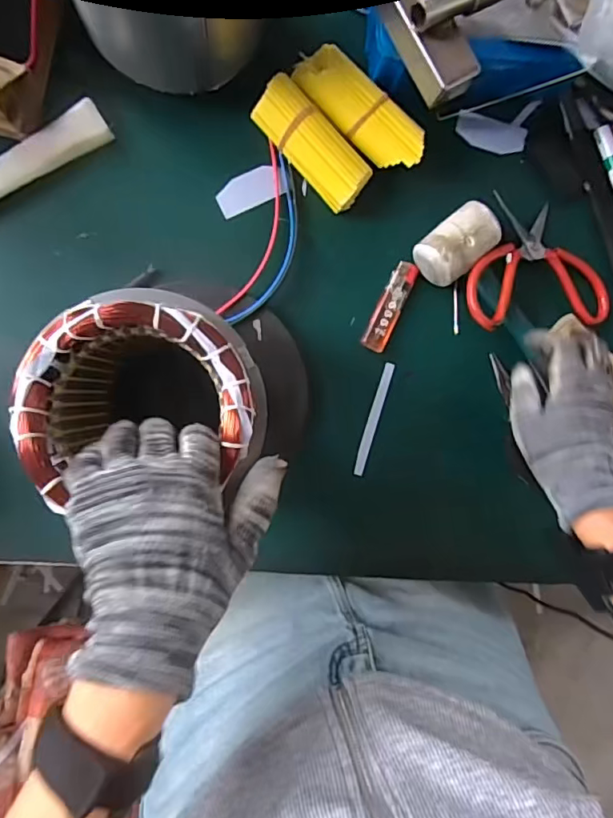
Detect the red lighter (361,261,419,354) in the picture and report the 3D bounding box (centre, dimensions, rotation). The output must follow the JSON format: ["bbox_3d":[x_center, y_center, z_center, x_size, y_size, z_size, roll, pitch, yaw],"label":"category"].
[{"bbox_3d":[0.078,-0.094,0.489,0.024,0.008,0.085,24,89,-6],"label":"red lighter"}]

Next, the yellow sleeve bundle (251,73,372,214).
[{"bbox_3d":[0.005,-0.229,0.465,0.041,0.039,0.112,-45,95,-4],"label":"yellow sleeve bundle"}]

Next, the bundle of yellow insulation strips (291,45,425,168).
[{"bbox_3d":[0.048,-0.261,0.467,0.126,0.033,0.045,37,87,-6],"label":"bundle of yellow insulation strips"}]

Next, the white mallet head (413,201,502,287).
[{"bbox_3d":[0.135,-0.147,0.480,0.071,0.044,0.047,-41,95,-4],"label":"white mallet head"}]

